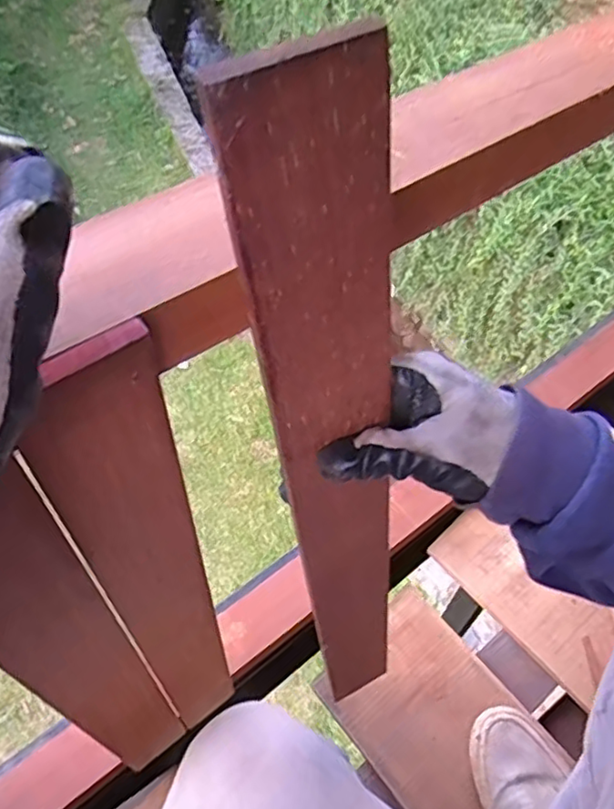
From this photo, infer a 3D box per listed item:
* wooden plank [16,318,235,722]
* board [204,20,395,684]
[{"bbox_3d":[-0.096,0.142,0.448,0.016,0.510,0.064,31,58,19],"label":"wooden plank"},{"bbox_3d":[0.026,0.081,0.413,0.067,0.583,0.008,-25,52,-14],"label":"board"}]

